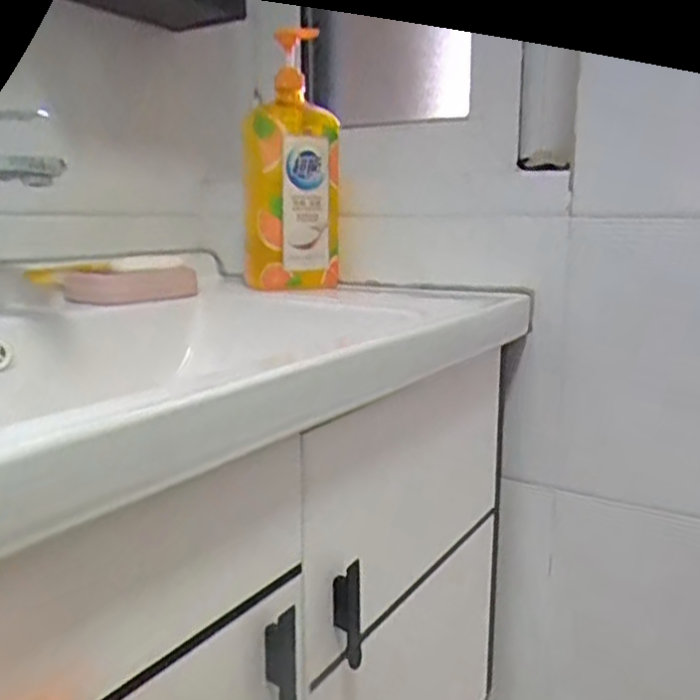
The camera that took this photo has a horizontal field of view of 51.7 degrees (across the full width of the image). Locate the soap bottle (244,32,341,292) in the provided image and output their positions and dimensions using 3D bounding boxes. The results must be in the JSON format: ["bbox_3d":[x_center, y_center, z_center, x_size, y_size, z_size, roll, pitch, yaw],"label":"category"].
[{"bbox_3d":[-0.073,-0.216,0.866,0.120,0.272,0.064,0,10,-2],"label":"soap bottle"}]

